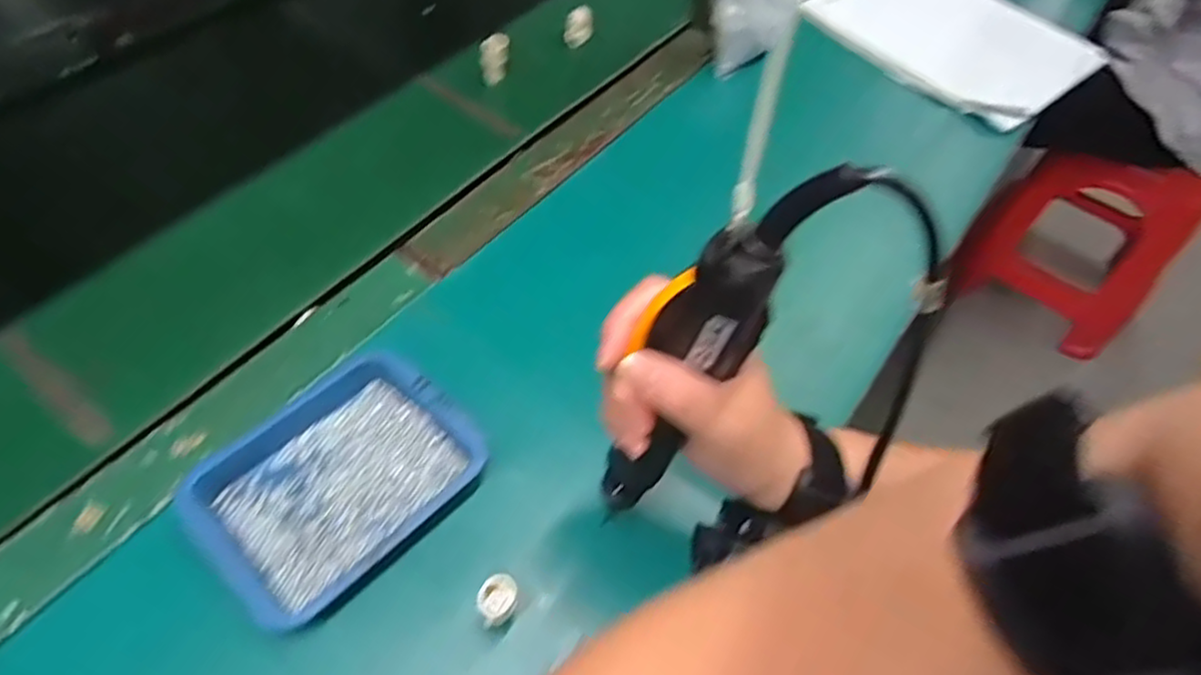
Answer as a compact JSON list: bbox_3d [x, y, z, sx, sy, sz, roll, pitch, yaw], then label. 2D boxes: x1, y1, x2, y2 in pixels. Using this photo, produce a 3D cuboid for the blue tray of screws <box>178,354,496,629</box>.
[{"bbox_3d":[-0.159,0.088,0.436,0.122,0.025,0.157,36,59,19],"label":"blue tray of screws"}]

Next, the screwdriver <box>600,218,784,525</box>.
[{"bbox_3d":[0.032,0.024,0.326,0.040,0.199,0.031,36,50,14],"label":"screwdriver"}]

